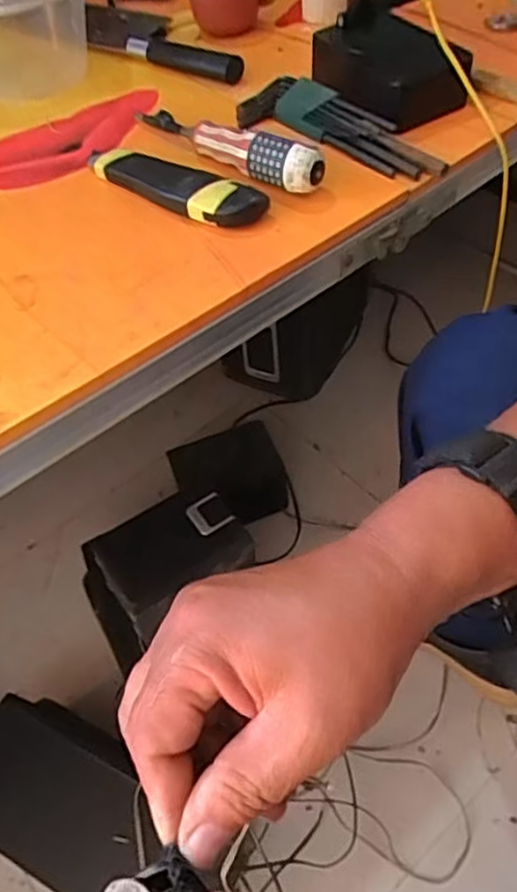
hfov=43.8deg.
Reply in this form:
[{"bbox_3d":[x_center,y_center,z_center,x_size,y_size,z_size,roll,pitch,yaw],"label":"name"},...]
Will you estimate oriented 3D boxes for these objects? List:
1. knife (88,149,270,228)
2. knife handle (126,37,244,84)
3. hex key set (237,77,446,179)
[{"bbox_3d":[-0.064,-0.188,0.456,0.152,0.024,0.034,31,61,22],"label":"knife"},{"bbox_3d":[-0.070,-0.349,0.575,0.129,0.024,0.018,29,60,21],"label":"knife handle"},{"bbox_3d":[0.064,-0.245,0.492,0.177,0.024,0.039,34,62,24],"label":"hex key set"}]

